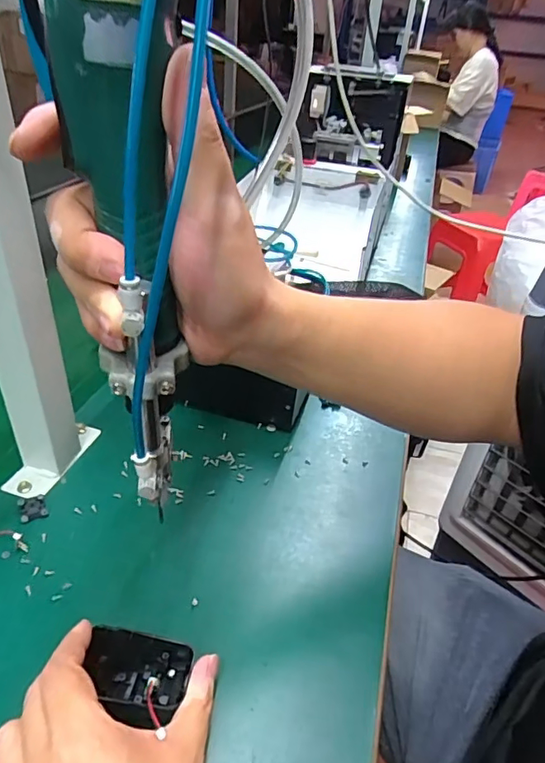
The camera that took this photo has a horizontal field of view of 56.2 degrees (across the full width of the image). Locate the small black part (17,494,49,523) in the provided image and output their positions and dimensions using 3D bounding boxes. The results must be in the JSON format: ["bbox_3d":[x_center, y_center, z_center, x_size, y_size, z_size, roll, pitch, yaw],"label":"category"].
[{"bbox_3d":[-0.206,0.109,0.439,0.021,0.005,0.024,-16,41,-28],"label":"small black part"}]

